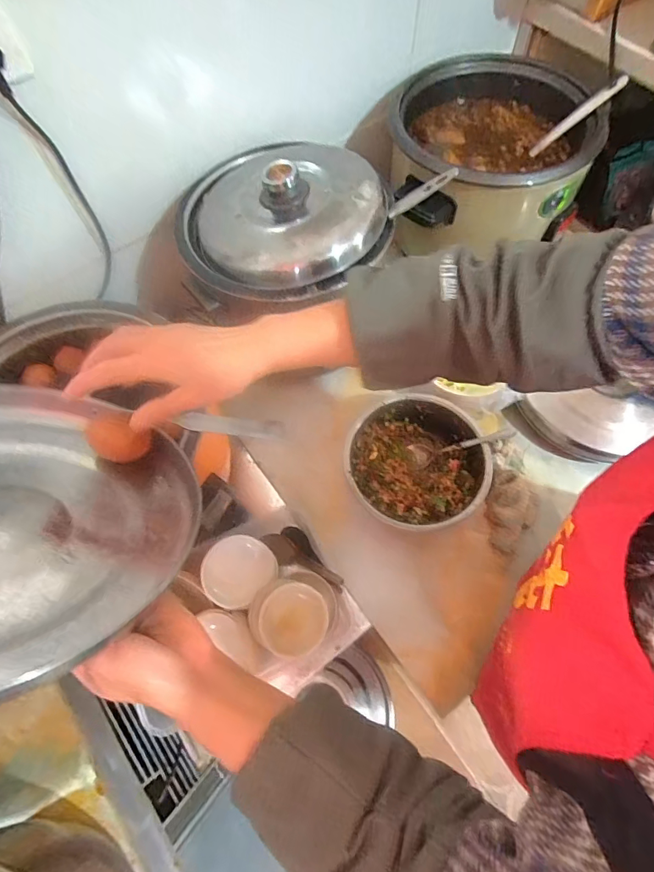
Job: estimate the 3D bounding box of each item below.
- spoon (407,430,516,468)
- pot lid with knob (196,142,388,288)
[{"bbox_3d":[0.201,0.016,0.661,0.155,0.017,0.036,-16,60,30],"label":"spoon"},{"bbox_3d":[-0.061,-0.312,0.576,0.246,0.067,0.233,0,65,1],"label":"pot lid with knob"}]

